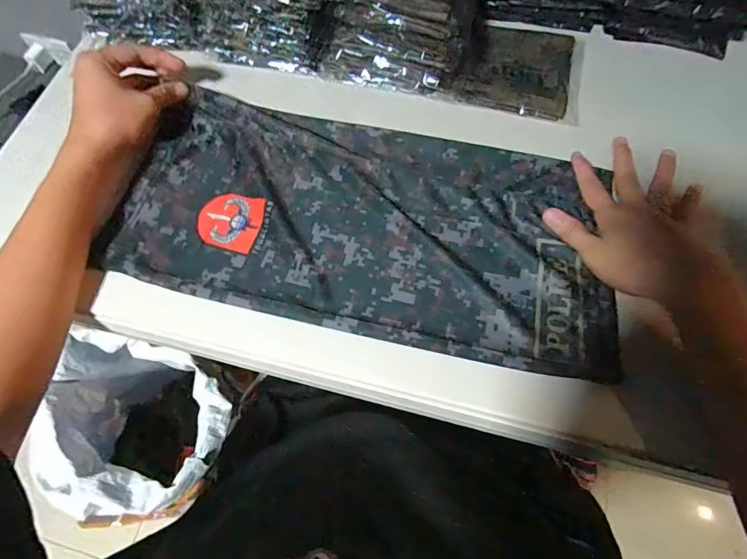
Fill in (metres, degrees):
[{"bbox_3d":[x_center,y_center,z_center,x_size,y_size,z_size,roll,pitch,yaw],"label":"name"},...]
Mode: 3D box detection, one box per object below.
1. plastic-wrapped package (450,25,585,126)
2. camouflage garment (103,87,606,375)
[{"bbox_3d":[0.167,-0.236,0.477,0.132,0.014,0.123,13,67,8],"label":"plastic-wrapped package"},{"bbox_3d":[-0.012,-0.059,0.412,0.456,0.016,0.221,12,69,7],"label":"camouflage garment"}]

